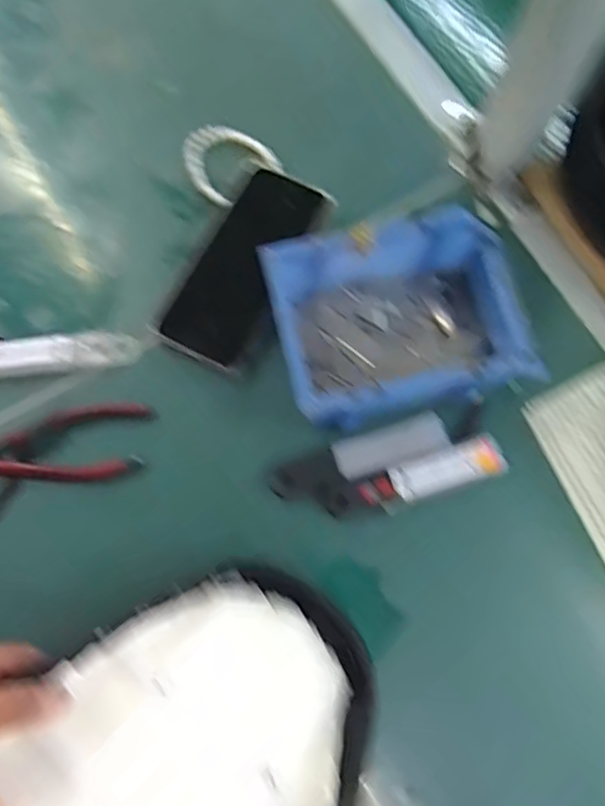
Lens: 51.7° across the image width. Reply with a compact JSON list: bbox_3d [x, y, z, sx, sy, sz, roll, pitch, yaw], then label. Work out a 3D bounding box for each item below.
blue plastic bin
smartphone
[{"bbox_3d":[0.069,-0.056,0.443,0.171,0.076,0.117,-13,74,-4],"label":"blue plastic bin"},{"bbox_3d":[-0.041,-0.105,0.480,0.078,0.012,0.160,30,79,2],"label":"smartphone"}]

